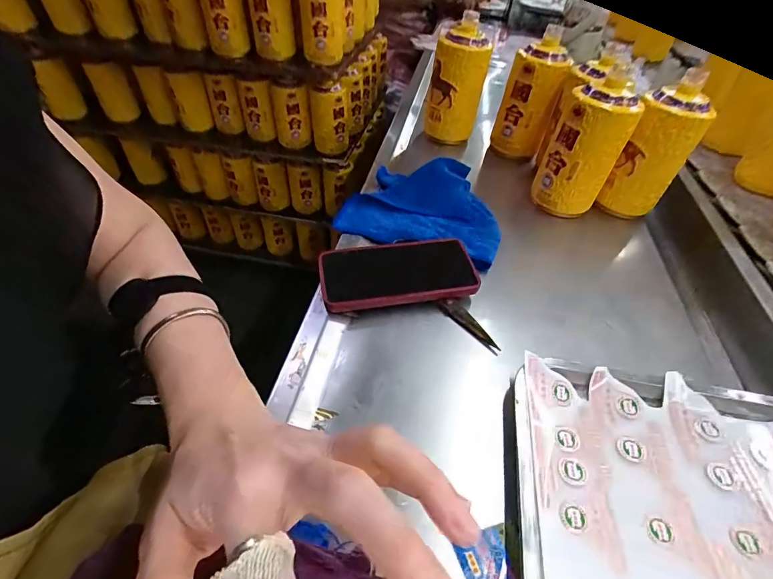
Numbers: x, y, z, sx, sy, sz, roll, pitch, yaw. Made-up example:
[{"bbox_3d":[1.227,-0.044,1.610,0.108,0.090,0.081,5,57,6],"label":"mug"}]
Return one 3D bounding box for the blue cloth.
[{"bbox_3d":[0.052,-0.114,0.522,0.203,0.038,0.173,13,47,10],"label":"blue cloth"}]

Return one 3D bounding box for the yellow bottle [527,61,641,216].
[{"bbox_3d":[0.268,-0.191,0.535,0.093,0.171,0.091,20,49,17],"label":"yellow bottle"}]

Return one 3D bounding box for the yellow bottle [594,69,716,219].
[{"bbox_3d":[0.371,-0.190,0.545,0.085,0.176,0.076,20,49,17],"label":"yellow bottle"}]

